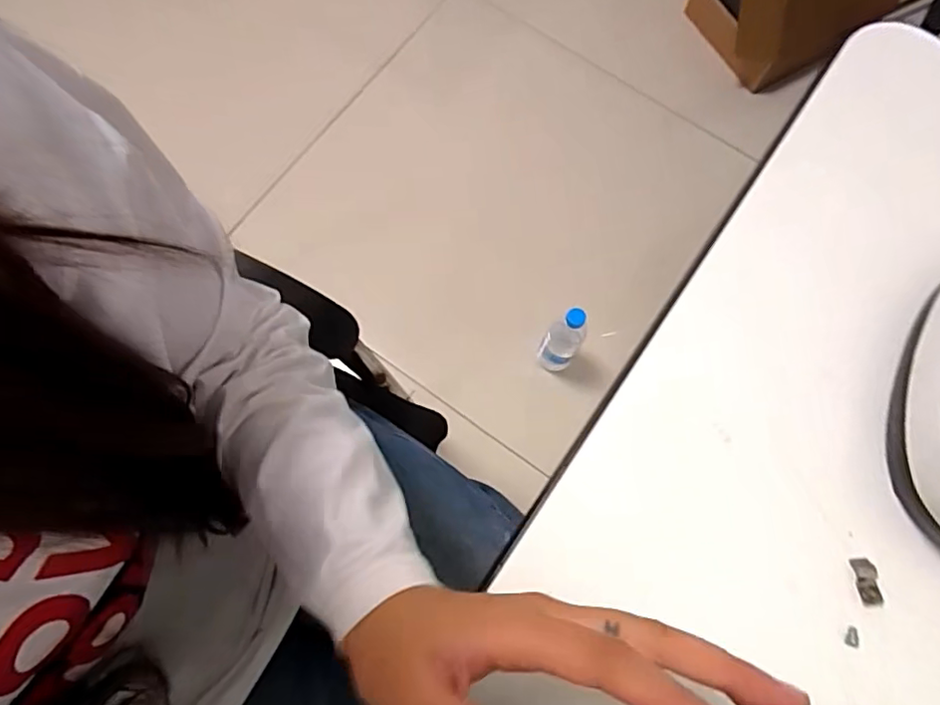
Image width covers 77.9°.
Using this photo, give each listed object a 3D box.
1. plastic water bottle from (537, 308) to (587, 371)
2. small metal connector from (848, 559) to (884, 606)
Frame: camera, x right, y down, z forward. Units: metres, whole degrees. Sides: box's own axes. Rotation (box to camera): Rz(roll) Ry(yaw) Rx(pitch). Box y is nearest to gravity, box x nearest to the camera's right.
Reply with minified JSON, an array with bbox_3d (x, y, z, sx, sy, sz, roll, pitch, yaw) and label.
[{"bbox_3d":[0.156,-0.023,0.975,0.056,0.197,0.064,33,77,8],"label":"plastic water bottle"},{"bbox_3d":[0.202,0.116,0.295,0.010,0.004,0.022,-5,75,-2],"label":"small metal connector"}]

